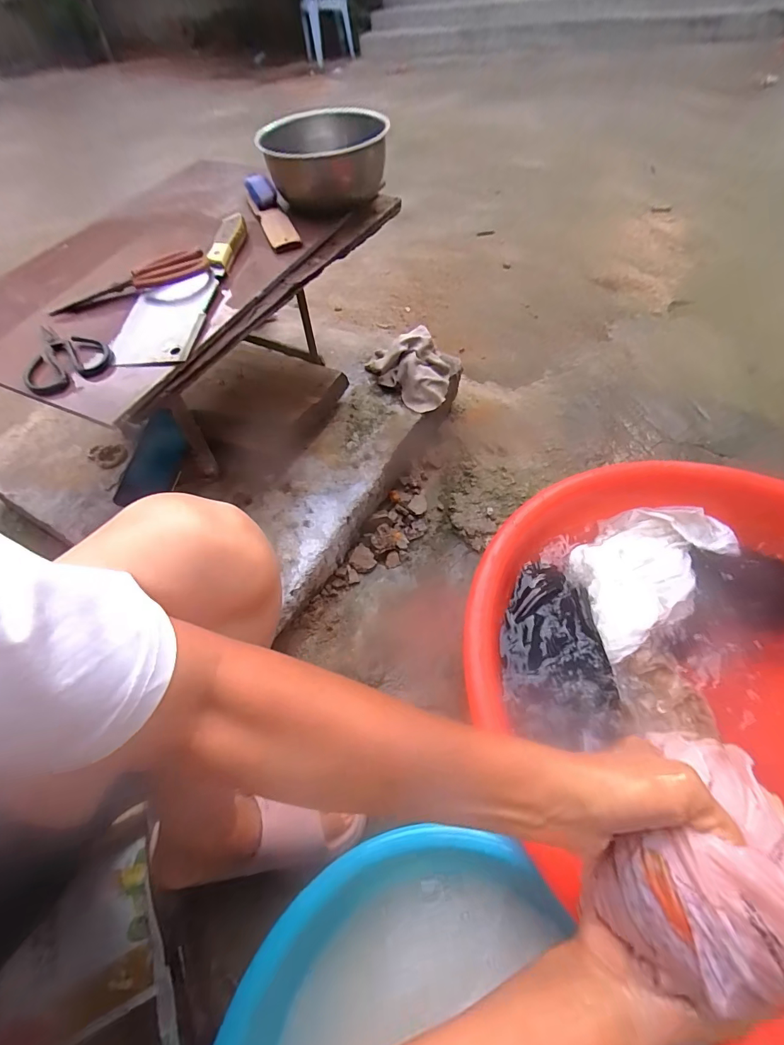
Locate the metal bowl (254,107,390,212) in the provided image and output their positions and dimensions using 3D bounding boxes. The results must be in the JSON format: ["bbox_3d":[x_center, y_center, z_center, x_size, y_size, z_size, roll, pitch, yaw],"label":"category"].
[{"bbox_3d":[-0.096,-0.540,0.610,0.175,0.088,0.190,-3,54,4],"label":"metal bowl"}]

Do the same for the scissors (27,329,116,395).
[{"bbox_3d":[-0.360,-0.177,0.439,0.108,0.018,0.084,31,62,25],"label":"scissors"}]

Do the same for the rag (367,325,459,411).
[{"bbox_3d":[0.040,-0.311,0.808,0.177,0.081,0.167,1,55,6],"label":"rag"}]

